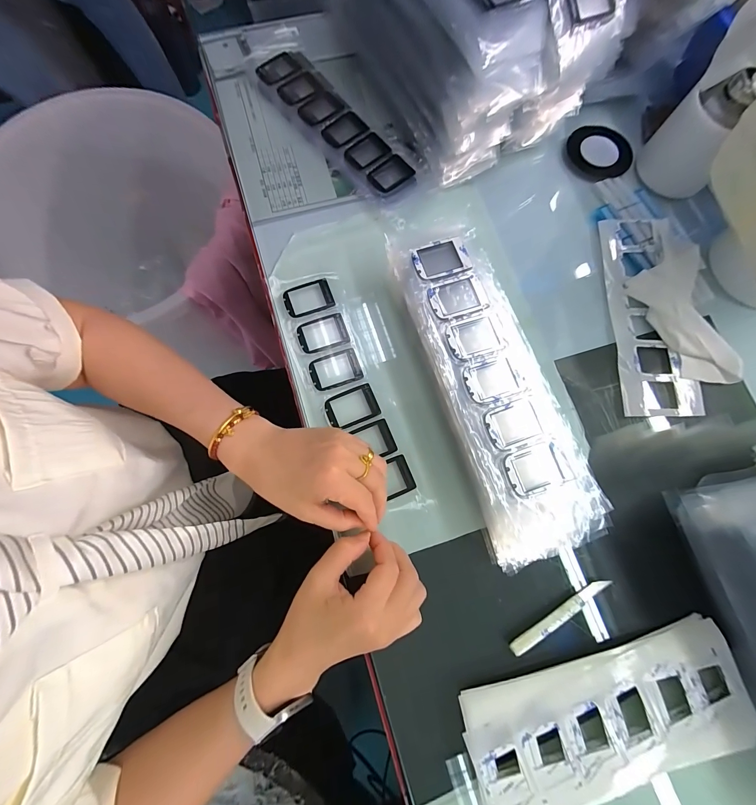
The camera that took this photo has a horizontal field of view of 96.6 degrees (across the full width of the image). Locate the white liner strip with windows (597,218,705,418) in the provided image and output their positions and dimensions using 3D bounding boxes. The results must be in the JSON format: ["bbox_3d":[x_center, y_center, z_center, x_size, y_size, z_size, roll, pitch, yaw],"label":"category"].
[{"bbox_3d":[0.301,-0.101,0.376,0.083,0.009,0.234,1,78,-2],"label":"white liner strip with windows"}]

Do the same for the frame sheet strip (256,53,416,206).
[{"bbox_3d":[-0.049,-0.336,0.405,0.060,0.008,0.243,-40,82,-9],"label":"frame sheet strip"}]

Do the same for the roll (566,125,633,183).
[{"bbox_3d":[0.284,-0.319,0.430,0.077,0.014,0.077,0,78,-2],"label":"roll"}]

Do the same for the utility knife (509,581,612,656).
[{"bbox_3d":[0.165,0.191,0.302,0.107,0.007,0.012,-31,81,-8],"label":"utility knife"}]

